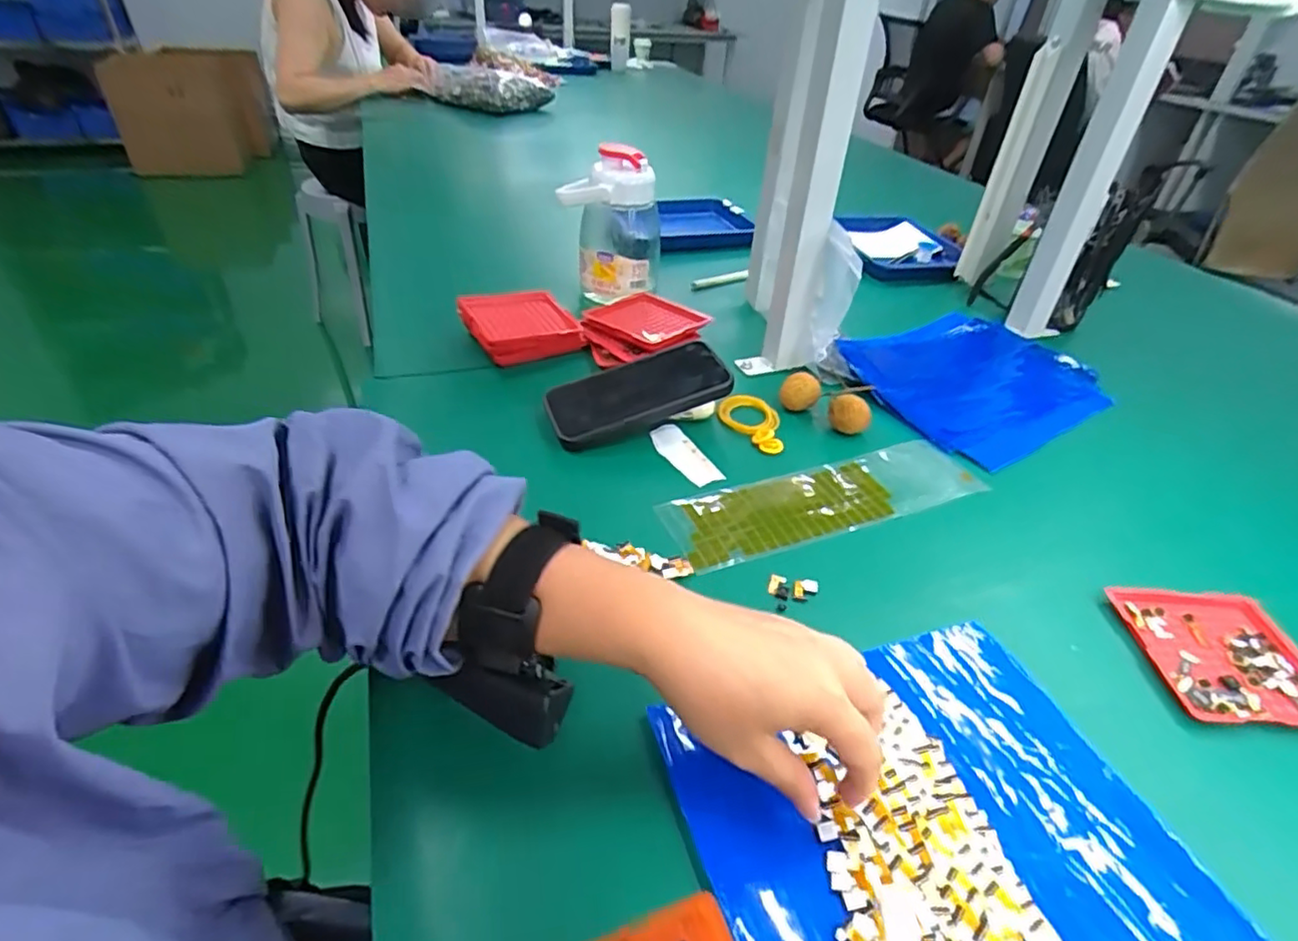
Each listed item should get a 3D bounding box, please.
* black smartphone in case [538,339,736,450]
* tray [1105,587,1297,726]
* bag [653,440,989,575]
[{"bbox_3d":[-0.011,-0.069,0.559,0.157,0.017,0.078,-20,46,-12],"label":"black smartphone in case"},{"bbox_3d":[0.362,0.114,0.405,0.095,0.010,0.100,3,38,0],"label":"tray"},{"bbox_3d":[0.141,0.019,0.507,0.266,0.007,0.075,-13,41,-20],"label":"bag"}]

